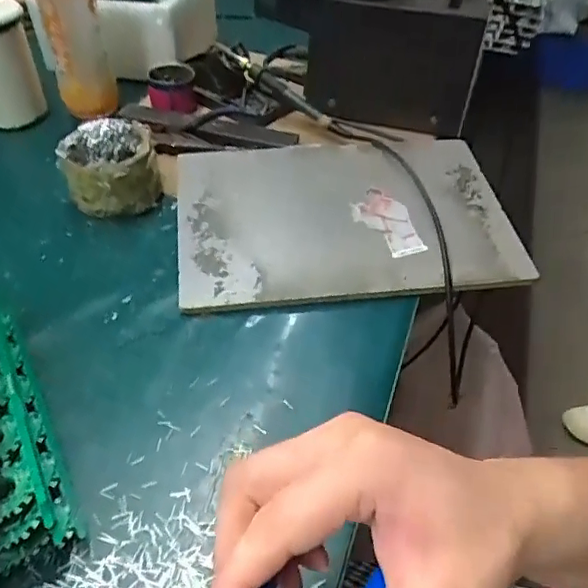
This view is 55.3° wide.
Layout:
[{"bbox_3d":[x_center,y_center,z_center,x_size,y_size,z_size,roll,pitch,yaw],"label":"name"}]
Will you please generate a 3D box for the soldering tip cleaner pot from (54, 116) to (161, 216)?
[{"bbox_3d":[-0.175,-0.121,0.532,0.082,0.074,0.077,-20,47,-21],"label":"soldering tip cleaner pot"}]

